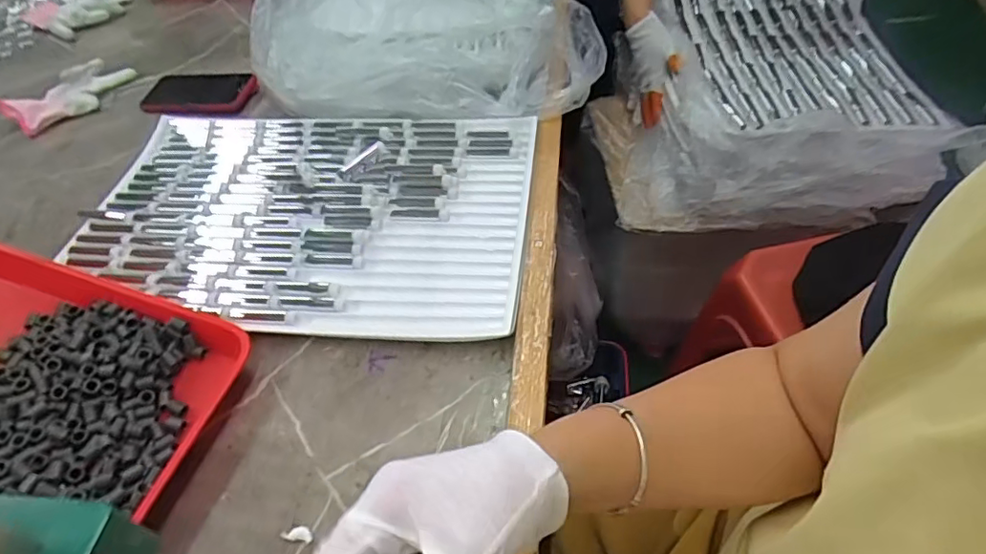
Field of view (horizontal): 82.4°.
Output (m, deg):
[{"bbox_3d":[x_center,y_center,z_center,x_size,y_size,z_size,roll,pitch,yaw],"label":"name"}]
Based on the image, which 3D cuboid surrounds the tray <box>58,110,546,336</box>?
[{"bbox_3d":[-0.205,-0.073,0.621,0.488,0.036,0.322,3,48,8],"label":"tray"}]

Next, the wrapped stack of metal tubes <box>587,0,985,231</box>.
[{"bbox_3d":[0.414,-0.306,0.943,0.454,0.167,0.500,-3,50,4],"label":"wrapped stack of metal tubes"}]

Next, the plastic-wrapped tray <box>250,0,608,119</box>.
[{"bbox_3d":[-0.094,-0.436,0.859,0.488,0.104,0.569,1,48,7],"label":"plastic-wrapped tray"}]

